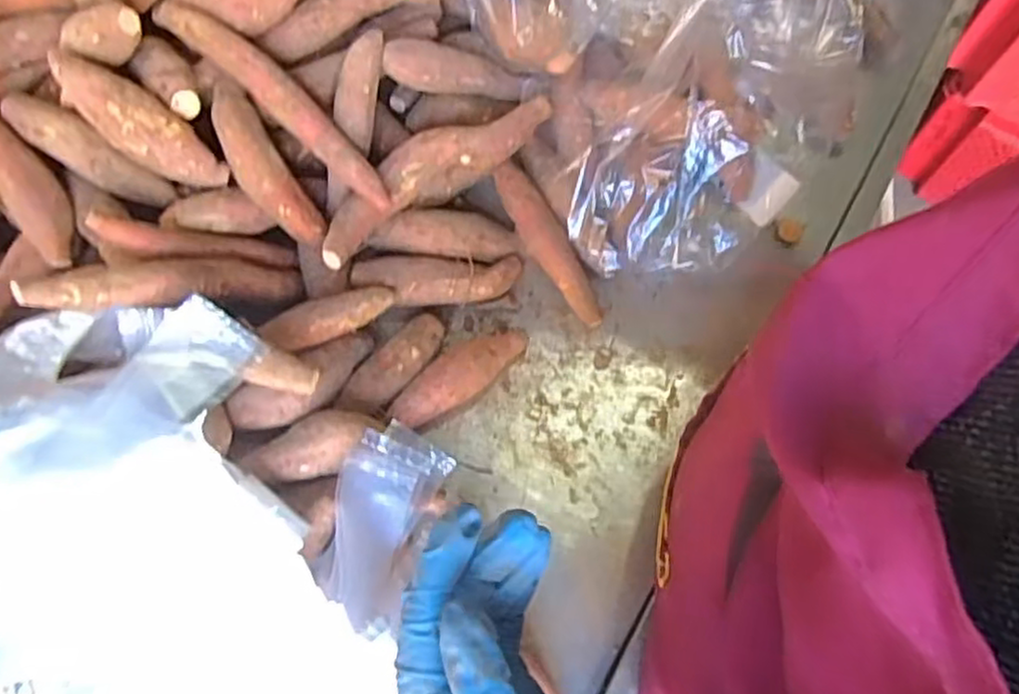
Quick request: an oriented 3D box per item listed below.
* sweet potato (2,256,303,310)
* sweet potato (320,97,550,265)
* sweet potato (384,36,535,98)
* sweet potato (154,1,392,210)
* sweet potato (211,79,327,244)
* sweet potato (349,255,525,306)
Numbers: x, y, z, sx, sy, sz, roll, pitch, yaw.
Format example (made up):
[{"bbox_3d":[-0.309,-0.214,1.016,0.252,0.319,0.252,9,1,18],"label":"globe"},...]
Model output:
[{"bbox_3d":[-0.210,-0.043,0.456,0.167,0.025,0.036,-7,68,-39],"label":"sweet potato"},{"bbox_3d":[-0.055,-0.125,0.533,0.195,0.056,0.046,-35,75,-10],"label":"sweet potato"},{"bbox_3d":[-0.041,-0.209,0.550,0.115,0.027,0.031,2,70,-26],"label":"sweet potato"},{"bbox_3d":[-0.155,-0.166,0.492,0.190,0.023,0.028,41,76,-7],"label":"sweet potato"},{"bbox_3d":[-0.170,-0.124,0.490,0.032,0.025,0.121,-33,97,-9],"label":"sweet potato"},{"bbox_3d":[-0.052,-0.050,0.527,0.116,0.043,0.045,-5,72,-1],"label":"sweet potato"}]

